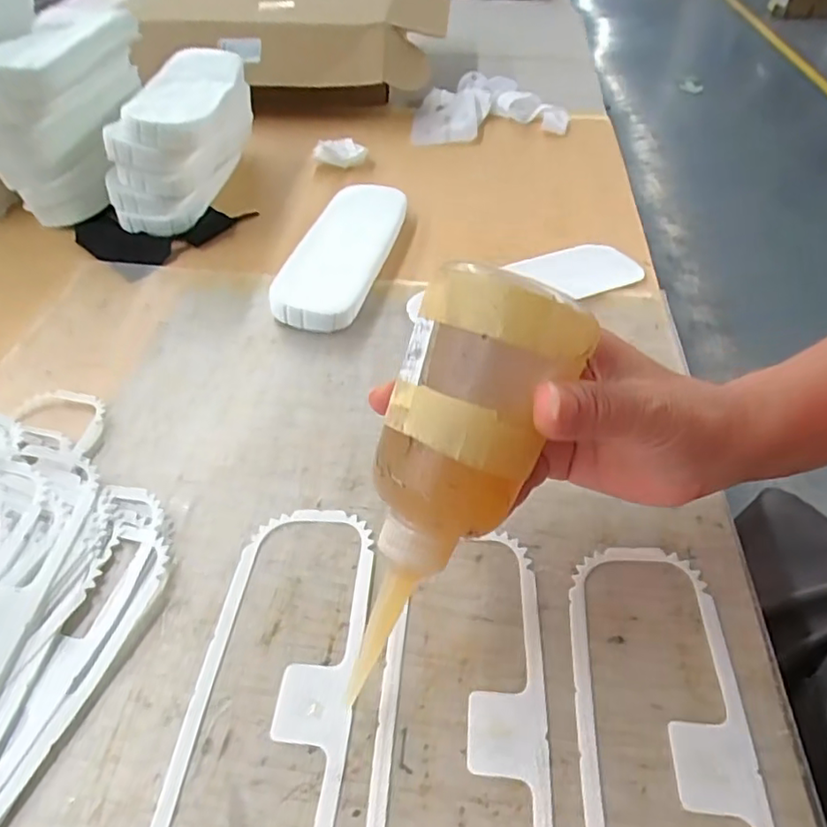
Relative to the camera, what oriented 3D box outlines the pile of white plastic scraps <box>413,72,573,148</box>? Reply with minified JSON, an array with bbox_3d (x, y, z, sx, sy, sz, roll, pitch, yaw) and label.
[{"bbox_3d":[0.079,-0.359,0.714,0.179,0.033,0.123,-15,48,-14],"label":"pile of white plastic scraps"}]

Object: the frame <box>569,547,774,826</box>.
[{"bbox_3d":[0.100,0.138,0.239,0.068,0.004,0.193,4,46,4],"label":"frame"}]

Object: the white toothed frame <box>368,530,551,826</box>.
[{"bbox_3d":[0.020,0.131,0.247,0.069,0.004,0.189,4,46,4],"label":"white toothed frame"}]

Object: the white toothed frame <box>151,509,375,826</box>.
[{"bbox_3d":[-0.060,0.122,0.258,0.068,0.004,0.193,3,46,4],"label":"white toothed frame"}]

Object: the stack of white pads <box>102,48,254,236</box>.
[{"bbox_3d":[-0.210,-0.251,0.556,0.093,0.099,0.183,0,46,0],"label":"stack of white pads"}]

